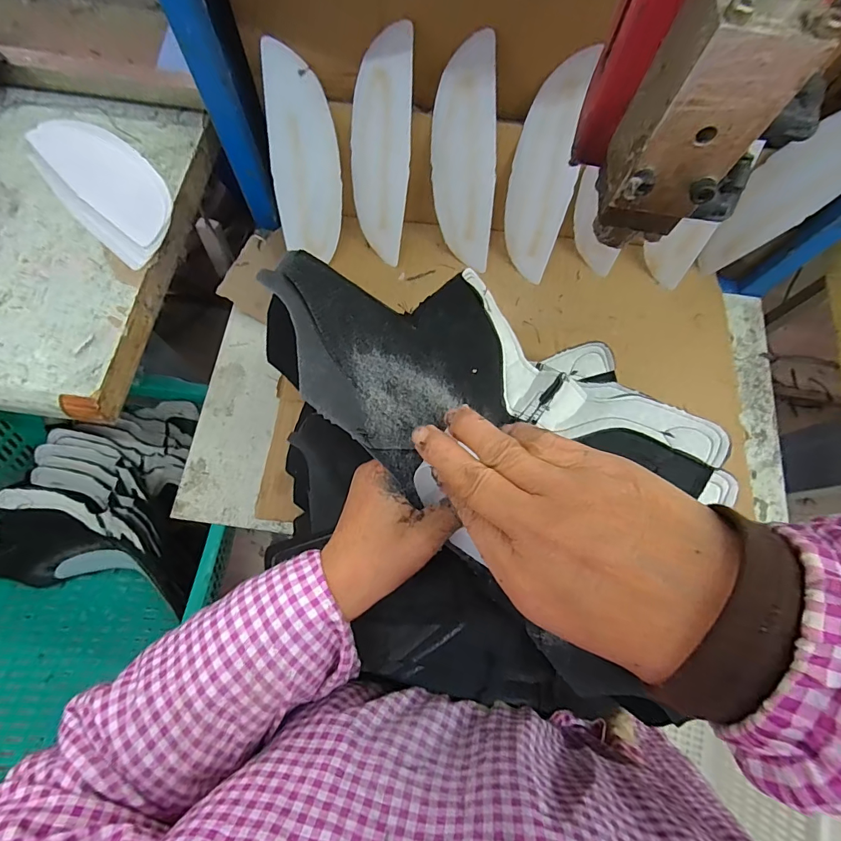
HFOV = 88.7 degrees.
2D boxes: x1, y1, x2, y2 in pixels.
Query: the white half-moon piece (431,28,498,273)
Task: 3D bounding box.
[{"bbox_3d":[0.045,-0.273,0.464,0.070,0.210,0.008,15,46,19],"label":"white half-moon piece"}]

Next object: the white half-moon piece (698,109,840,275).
[{"bbox_3d":[0.383,-0.241,0.447,0.007,0.205,0.069,-36,87,-32],"label":"white half-moon piece"}]

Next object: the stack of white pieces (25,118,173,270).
[{"bbox_3d":[-0.361,-0.274,0.489,0.098,0.011,0.240,-43,79,-13],"label":"stack of white pieces"}]

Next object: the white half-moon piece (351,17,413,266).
[{"bbox_3d":[-0.045,-0.286,0.467,0.071,0.212,0.006,23,44,17],"label":"white half-moon piece"}]

